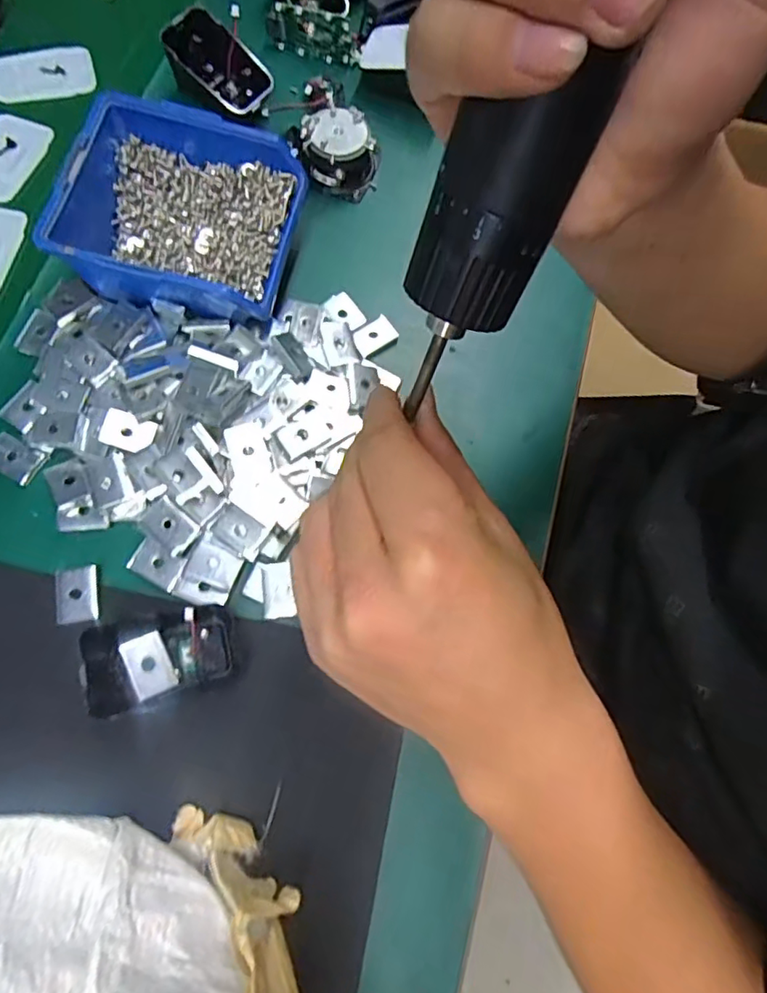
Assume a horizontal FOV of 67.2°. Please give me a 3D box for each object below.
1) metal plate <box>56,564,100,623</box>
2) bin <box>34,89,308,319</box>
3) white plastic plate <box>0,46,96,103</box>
[{"bbox_3d":[-0.159,0.051,0.300,0.020,0.004,0.029,-8,73,-8],"label":"metal plate"},{"bbox_3d":[-0.120,-0.160,0.341,0.130,0.056,0.116,12,72,-2],"label":"bin"},{"bbox_3d":[-0.247,-0.306,0.417,0.070,0.006,0.043,-6,73,-8],"label":"white plastic plate"}]

